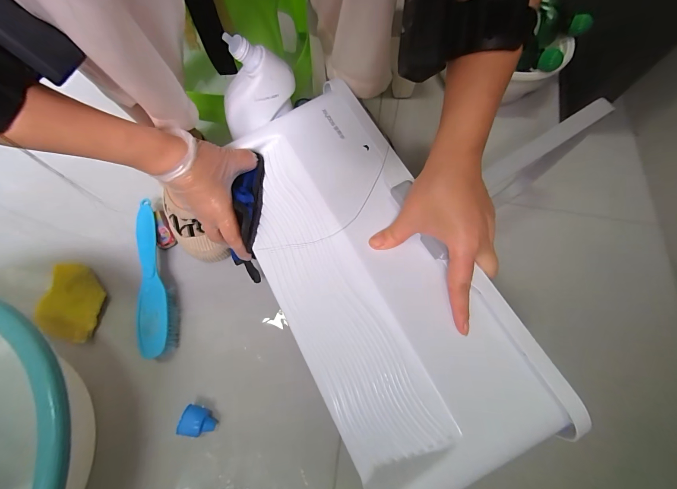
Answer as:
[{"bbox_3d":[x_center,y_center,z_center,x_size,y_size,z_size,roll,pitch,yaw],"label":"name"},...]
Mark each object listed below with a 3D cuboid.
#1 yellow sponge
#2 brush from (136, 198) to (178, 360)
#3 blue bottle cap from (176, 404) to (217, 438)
[{"bbox_3d":[-0.362,0.079,0.406,0.073,0.022,0.100,3,69,-2],"label":"yellow sponge"},{"bbox_3d":[-0.264,0.042,0.423,0.042,0.039,0.229,-16,70,-9],"label":"brush"},{"bbox_3d":[-0.170,0.216,0.363,0.037,0.032,0.032,13,68,1],"label":"blue bottle cap"}]

